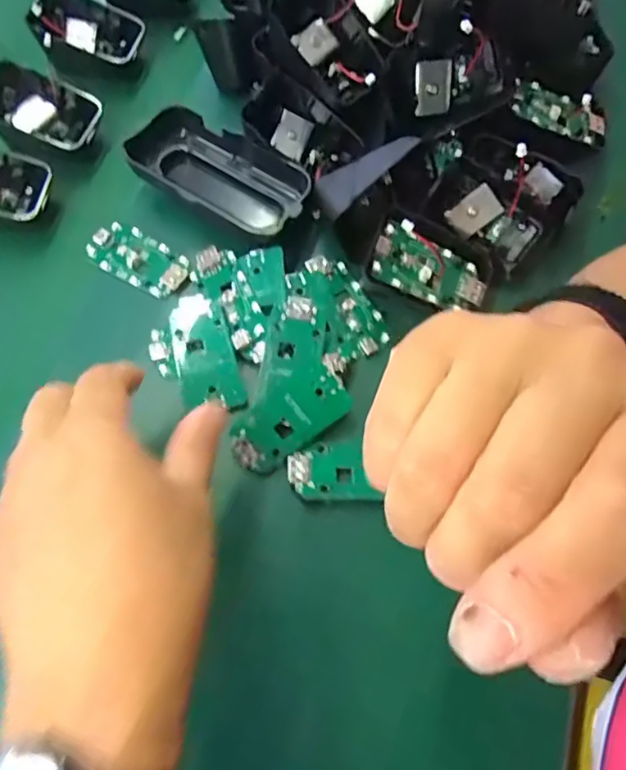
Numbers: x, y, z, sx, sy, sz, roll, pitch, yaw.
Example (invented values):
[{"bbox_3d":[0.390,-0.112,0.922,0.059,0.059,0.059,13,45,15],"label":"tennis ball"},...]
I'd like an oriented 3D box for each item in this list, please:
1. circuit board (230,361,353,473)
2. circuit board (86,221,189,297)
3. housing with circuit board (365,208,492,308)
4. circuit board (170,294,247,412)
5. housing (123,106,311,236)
[{"bbox_3d":[-0.013,0.016,0.283,0.060,0.009,0.029,-34,70,-11],"label":"circuit board"},{"bbox_3d":[-0.101,-0.073,0.330,0.065,0.008,0.031,30,72,14],"label":"circuit board"},{"bbox_3d":[0.062,-0.066,0.307,0.066,0.018,0.044,20,87,-15],"label":"housing with circuit board"},{"bbox_3d":[-0.058,-0.017,0.300,0.031,0.010,0.065,-16,68,-4],"label":"circuit board"},{"bbox_3d":[-0.057,-0.127,0.338,0.122,0.026,0.043,30,72,14],"label":"housing"}]

